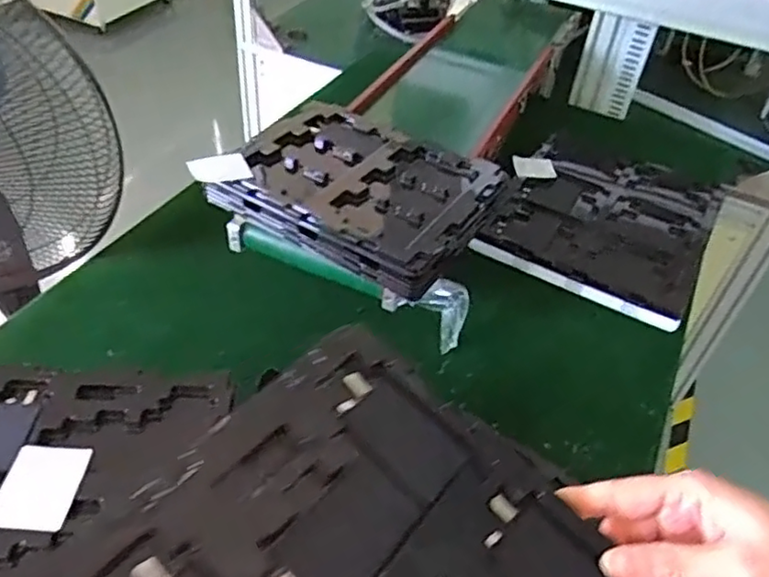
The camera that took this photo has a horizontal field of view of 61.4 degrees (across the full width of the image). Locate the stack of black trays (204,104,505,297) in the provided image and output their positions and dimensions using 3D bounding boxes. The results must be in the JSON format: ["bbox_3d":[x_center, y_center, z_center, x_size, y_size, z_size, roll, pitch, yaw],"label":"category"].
[{"bbox_3d":[-0.025,-0.126,0.764,0.296,0.039,0.247,25,47,18],"label":"stack of black trays"}]

